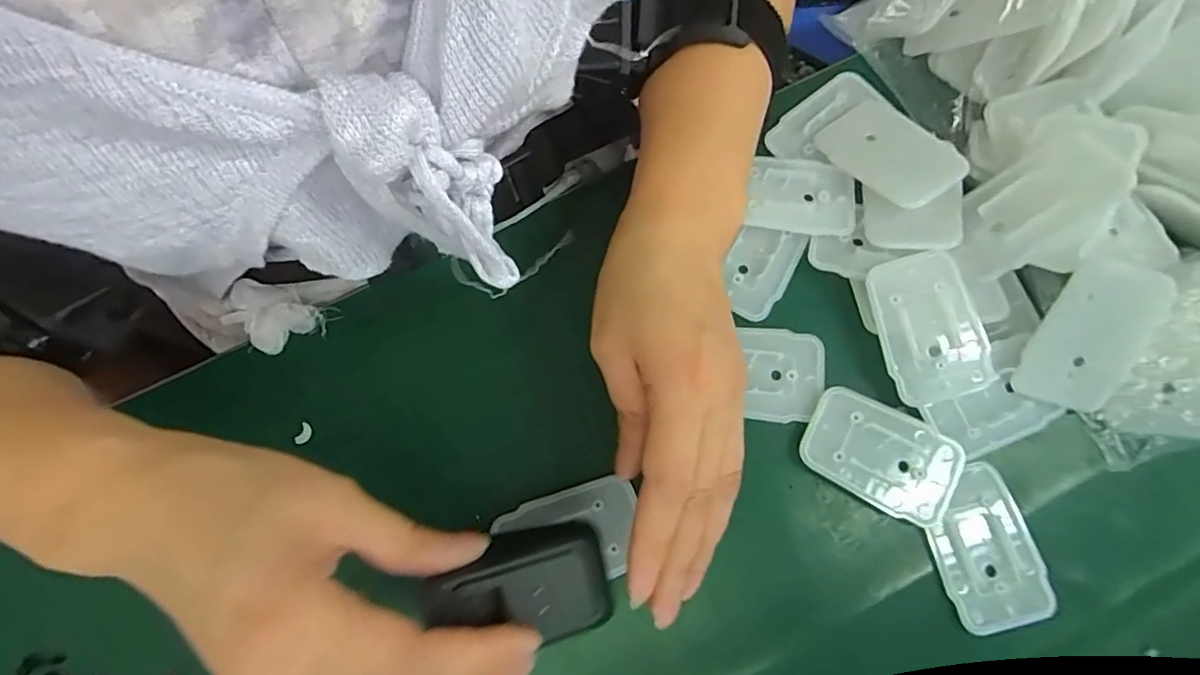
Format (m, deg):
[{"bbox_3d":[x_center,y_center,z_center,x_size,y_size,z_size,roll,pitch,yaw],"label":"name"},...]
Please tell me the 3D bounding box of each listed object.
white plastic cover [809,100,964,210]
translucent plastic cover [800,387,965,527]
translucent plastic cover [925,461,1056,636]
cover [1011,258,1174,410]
[{"bbox_3d":[0.146,-0.094,0.283,0.043,0.005,0.067,-33,59,-3],"label":"white plastic cover"},{"bbox_3d":[0.130,0.054,0.257,0.067,0.006,0.044,29,78,9],"label":"translucent plastic cover"},{"bbox_3d":[0.170,0.093,0.246,0.040,0.006,0.066,-10,75,-1],"label":"translucent plastic cover"},{"bbox_3d":[0.220,0.000,0.251,0.039,0.008,0.064,20,106,15],"label":"cover"}]

